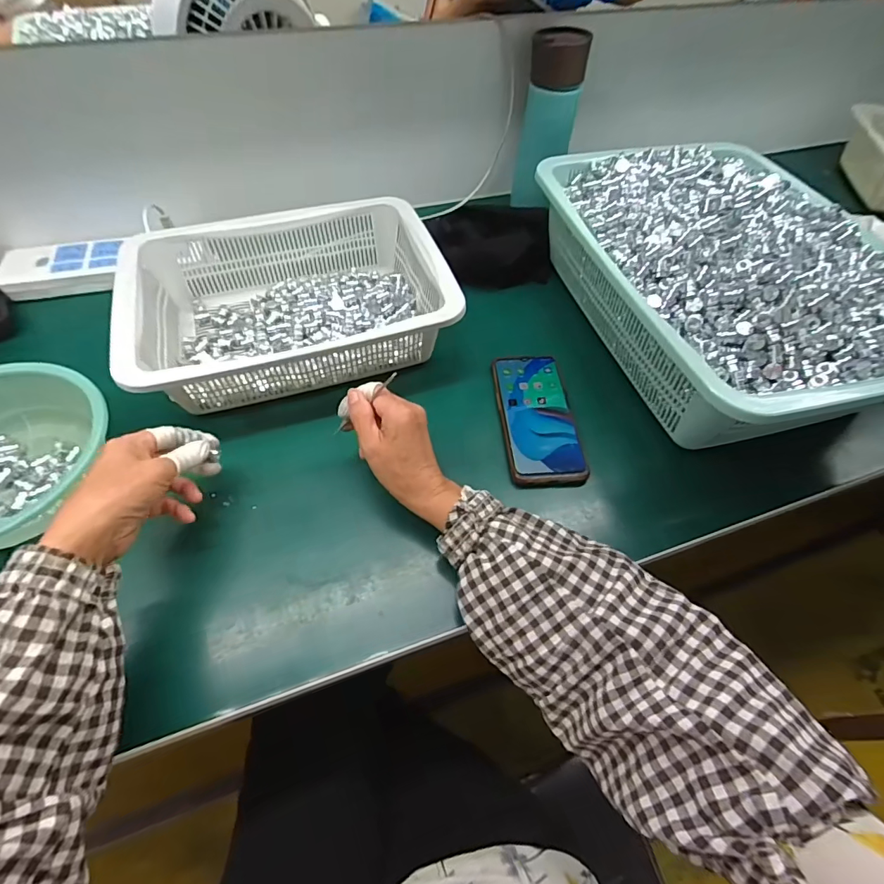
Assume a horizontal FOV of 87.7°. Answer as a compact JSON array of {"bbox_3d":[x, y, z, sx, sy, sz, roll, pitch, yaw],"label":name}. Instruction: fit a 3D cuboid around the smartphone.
[{"bbox_3d":[0.100,-0.027,0.486,0.075,0.015,0.156,-3,55,-4],"label":"smartphone"}]

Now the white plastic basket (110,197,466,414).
[{"bbox_3d":[-0.171,-0.170,0.527,0.330,0.081,0.272,-14,57,-11],"label":"white plastic basket"}]

